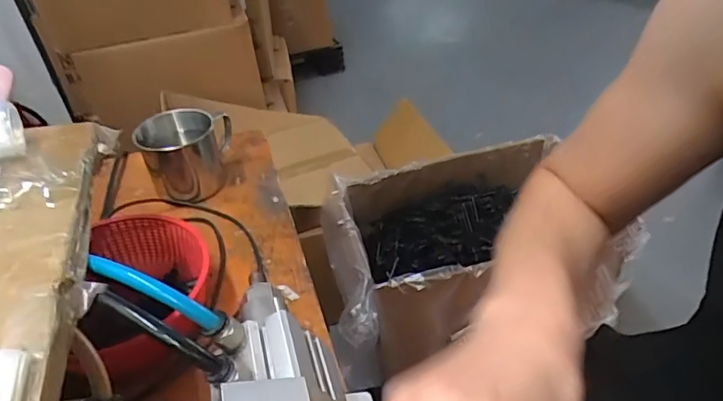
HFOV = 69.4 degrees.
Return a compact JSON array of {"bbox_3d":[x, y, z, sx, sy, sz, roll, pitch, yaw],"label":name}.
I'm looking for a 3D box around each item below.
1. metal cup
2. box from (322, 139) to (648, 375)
[{"bbox_3d":[-0.171,-0.049,0.507,0.072,0.065,0.088,-3,37,4],"label":"metal cup"},{"bbox_3d":[0.161,0.071,0.938,0.454,0.184,0.329,-15,38,-11],"label":"box"}]

